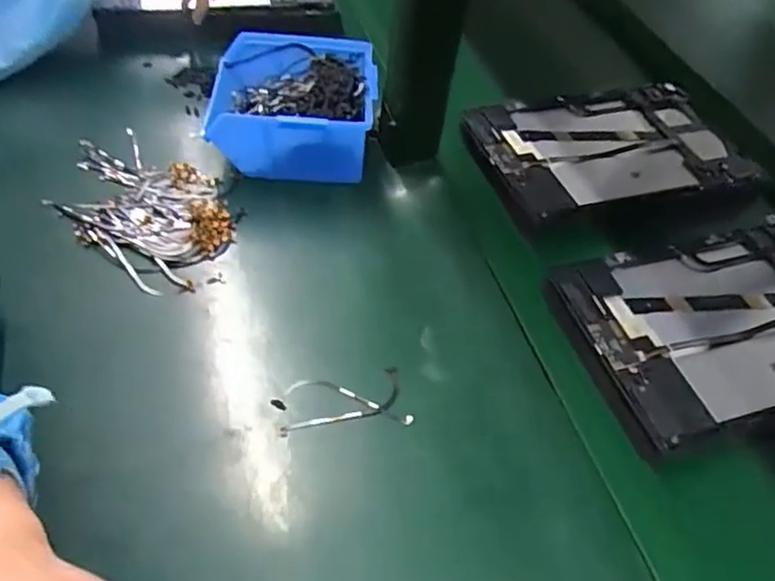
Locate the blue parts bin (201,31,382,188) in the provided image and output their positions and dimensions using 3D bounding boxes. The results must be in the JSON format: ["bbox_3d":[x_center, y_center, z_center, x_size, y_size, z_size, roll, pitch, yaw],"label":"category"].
[{"bbox_3d":[-0.082,-0.162,0.565,0.142,0.065,0.128,4,49,-3],"label":"blue parts bin"}]

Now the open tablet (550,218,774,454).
[{"bbox_3d":[0.256,0.019,0.470,0.242,0.012,0.152,-11,51,-15],"label":"open tablet"}]

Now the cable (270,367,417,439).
[{"bbox_3d":[-0.029,0.071,0.414,0.085,0.007,0.038,-4,50,-10],"label":"cable"}]

